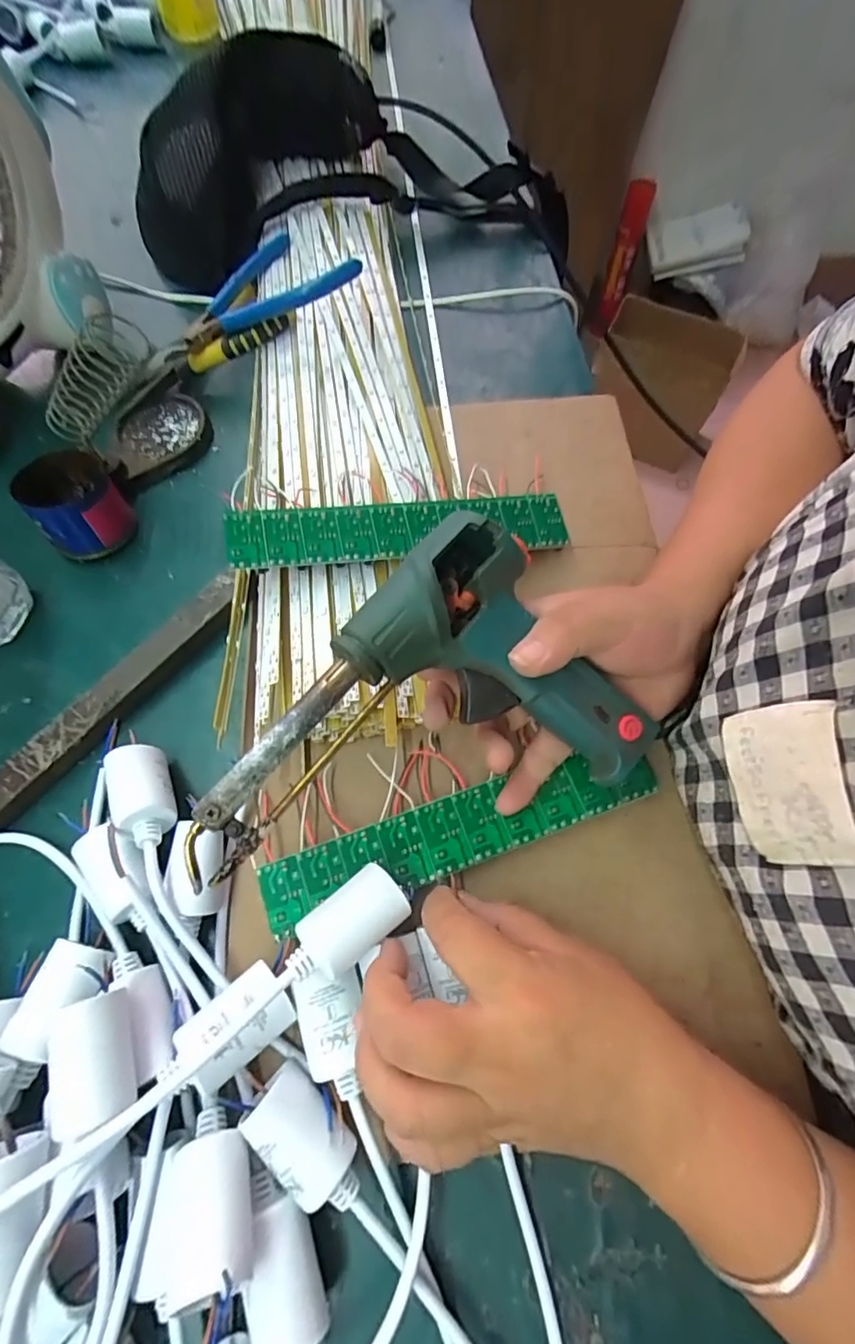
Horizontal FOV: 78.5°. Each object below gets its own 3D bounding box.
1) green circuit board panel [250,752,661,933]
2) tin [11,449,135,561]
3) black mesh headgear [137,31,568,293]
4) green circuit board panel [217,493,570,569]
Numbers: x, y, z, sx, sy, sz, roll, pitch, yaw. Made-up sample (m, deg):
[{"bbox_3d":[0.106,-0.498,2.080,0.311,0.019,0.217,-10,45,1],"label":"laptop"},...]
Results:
[{"bbox_3d":[0.018,0.080,0.264,0.199,0.005,0.037,-15,69,-6],"label":"green circuit board panel"},{"bbox_3d":[-0.225,-0.107,0.336,0.052,0.045,0.057,-28,70,-10],"label":"tin"},{"bbox_3d":[-0.060,-0.405,0.410,0.331,0.091,0.169,3,68,2],"label":"black mesh headgear"},{"bbox_3d":[-0.012,-0.085,0.310,0.200,0.005,0.037,-7,69,-14],"label":"green circuit board panel"}]

